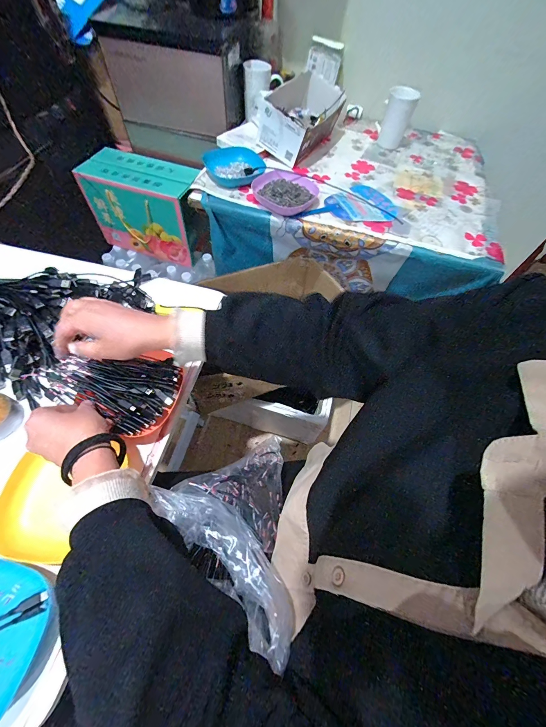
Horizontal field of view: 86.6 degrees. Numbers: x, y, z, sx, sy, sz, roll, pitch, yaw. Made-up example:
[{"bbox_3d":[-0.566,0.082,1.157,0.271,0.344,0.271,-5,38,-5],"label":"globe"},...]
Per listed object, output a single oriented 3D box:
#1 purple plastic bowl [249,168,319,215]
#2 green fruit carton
[{"bbox_3d":[0.029,-0.414,0.689,0.141,0.030,0.141,22,61,8],"label":"purple plastic bowl"},{"bbox_3d":[-0.382,-0.491,0.929,0.345,0.236,0.164,19,61,7],"label":"green fruit carton"}]

